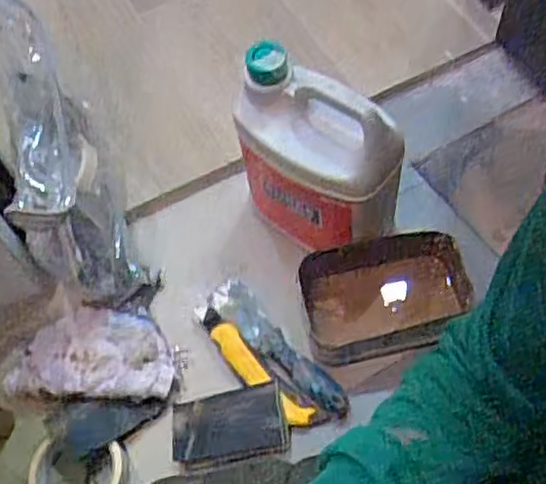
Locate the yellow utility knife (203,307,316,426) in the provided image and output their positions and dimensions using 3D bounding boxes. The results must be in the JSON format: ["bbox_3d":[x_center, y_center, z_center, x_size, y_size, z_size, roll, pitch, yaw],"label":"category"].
[{"bbox_3d":[-0.022,0.136,0.752,0.031,0.014,0.166,-39,66,-16],"label":"yellow utility knife"}]

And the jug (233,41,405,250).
[{"bbox_3d":[0.043,-0.084,0.724,0.159,0.205,0.097,30,68,18],"label":"jug"}]

